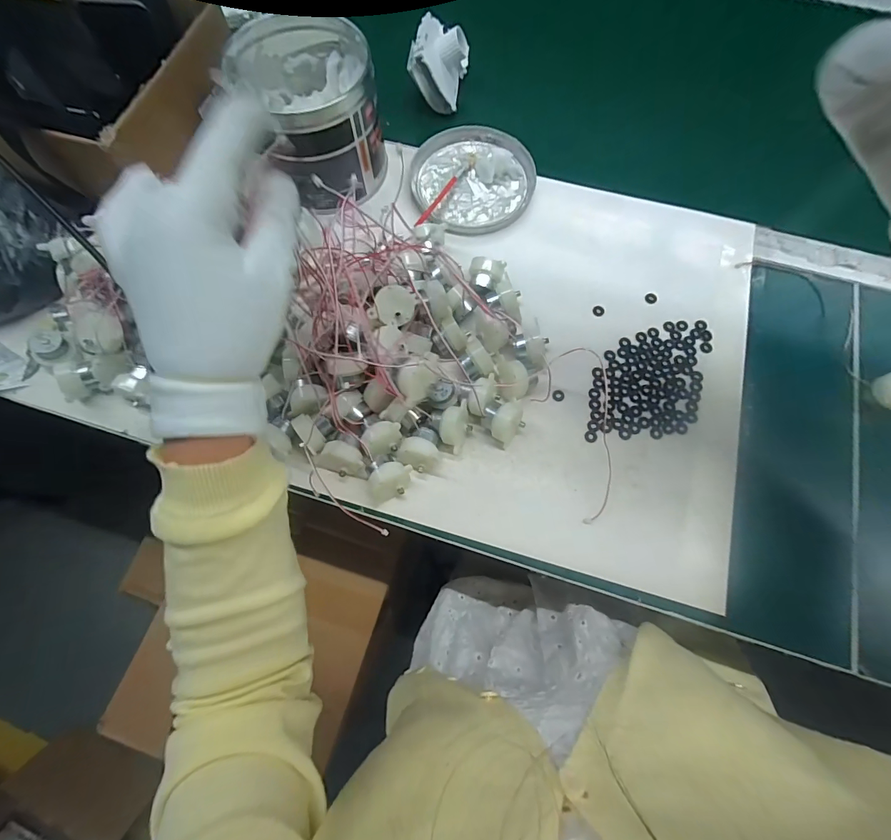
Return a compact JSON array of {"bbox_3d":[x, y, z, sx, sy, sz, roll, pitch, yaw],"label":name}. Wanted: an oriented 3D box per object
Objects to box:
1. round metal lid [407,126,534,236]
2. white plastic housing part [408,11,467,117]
[{"bbox_3d":[0.028,-0.257,0.423,0.125,0.015,0.126,0,74,0],"label":"round metal lid"},{"bbox_3d":[-0.005,-0.393,0.437,0.052,0.052,0.073,12,74,4],"label":"white plastic housing part"}]

